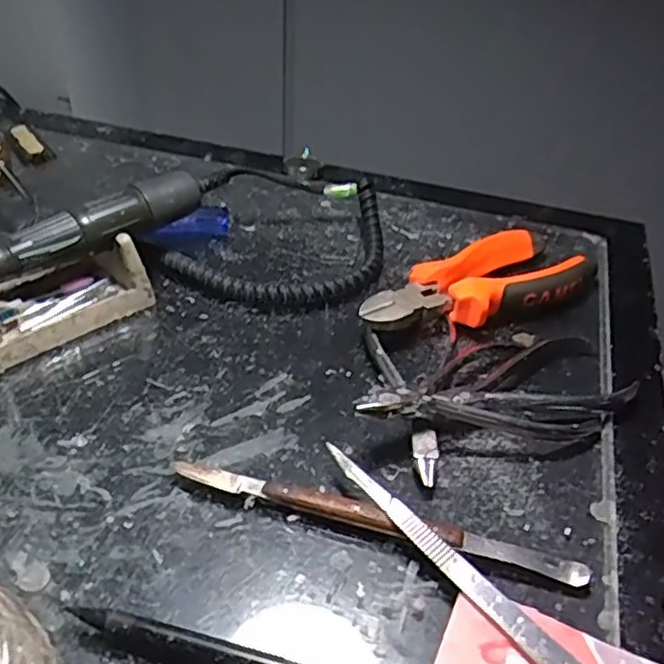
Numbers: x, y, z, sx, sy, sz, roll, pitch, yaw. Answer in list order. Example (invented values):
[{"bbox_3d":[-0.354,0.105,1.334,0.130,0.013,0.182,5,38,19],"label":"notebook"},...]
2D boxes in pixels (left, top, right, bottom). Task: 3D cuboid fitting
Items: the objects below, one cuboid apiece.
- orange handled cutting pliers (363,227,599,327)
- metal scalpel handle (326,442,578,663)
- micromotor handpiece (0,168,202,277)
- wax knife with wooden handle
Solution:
[{"bbox_3d":[0.087,-0.022,0.400,0.150,0.028,0.059,-24,48,-30],"label":"orange handled cutting pliers"},{"bbox_3d":[0.046,0.089,0.266,0.010,0.004,0.136,-39,56,-18],"label":"metal scalpel handle"},{"bbox_3d":[-0.139,-0.050,0.357,0.161,0.022,0.021,-29,50,-34],"label":"micromotor handpiece"},{"bbox_3d":[0.017,0.076,0.286,0.173,0.012,0.016,14,41,11],"label":"wax knife with wooden handle"}]

